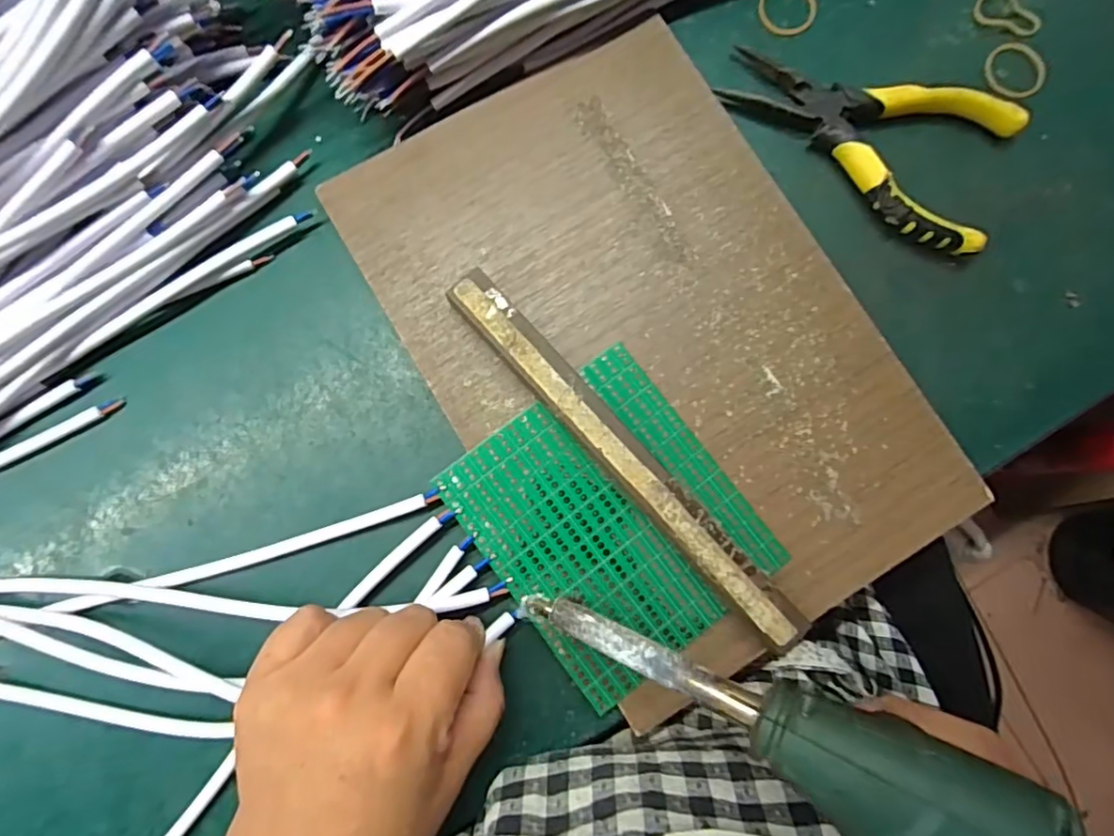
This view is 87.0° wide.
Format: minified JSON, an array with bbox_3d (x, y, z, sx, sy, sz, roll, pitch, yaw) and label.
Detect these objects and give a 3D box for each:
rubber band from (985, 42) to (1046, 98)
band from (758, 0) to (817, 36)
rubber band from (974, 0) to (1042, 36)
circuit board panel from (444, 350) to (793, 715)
[{"bbox_3d":[0.245,-0.186,0.313,0.031,0.004,0.031,0,83,-2],"label":"rubber band"},{"bbox_3d":[0.125,-0.221,0.317,0.031,0.004,0.031,0,83,-2],"label":"band"},{"bbox_3d":[0.244,-0.218,0.316,0.035,0.005,0.021,37,83,3],"label":"rubber band"},{"bbox_3d":[0.026,0.047,0.272,0.113,0.005,0.127,-36,85,-6],"label":"circuit board panel"}]

